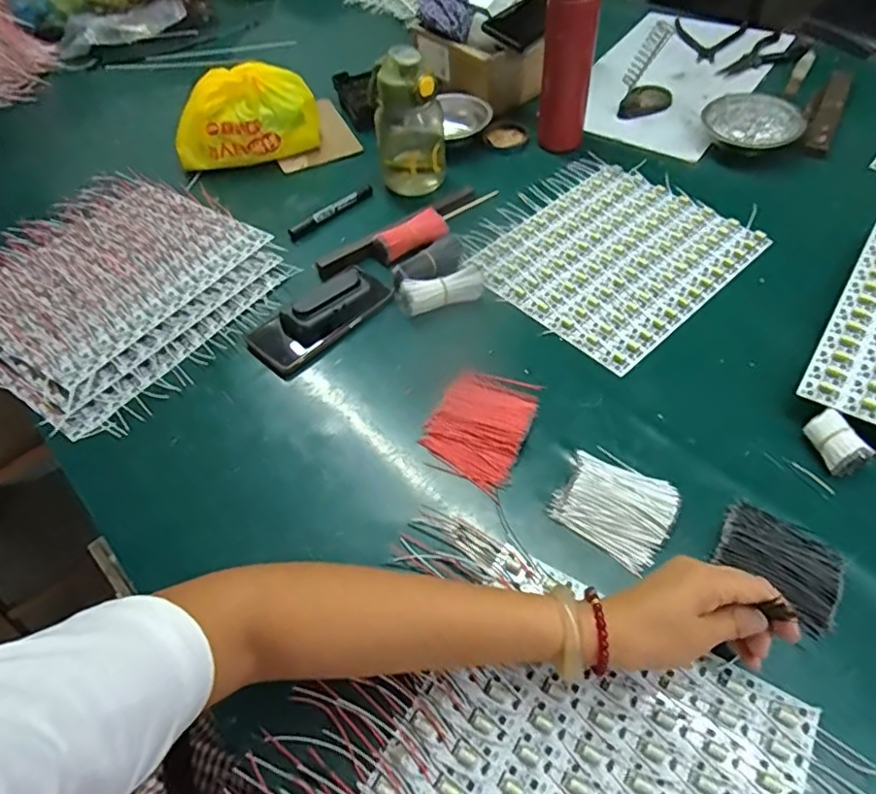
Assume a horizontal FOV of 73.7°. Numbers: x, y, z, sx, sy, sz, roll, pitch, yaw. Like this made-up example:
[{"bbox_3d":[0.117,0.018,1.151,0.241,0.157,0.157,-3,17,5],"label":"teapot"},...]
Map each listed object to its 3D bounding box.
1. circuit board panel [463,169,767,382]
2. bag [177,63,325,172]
[{"bbox_3d":[0.212,-0.171,0.703,0.284,0.008,0.239,-38,61,-21],"label":"circuit board panel"},{"bbox_3d":[-0.277,-0.395,0.834,0.205,0.114,0.064,-18,55,-9],"label":"bag"}]

